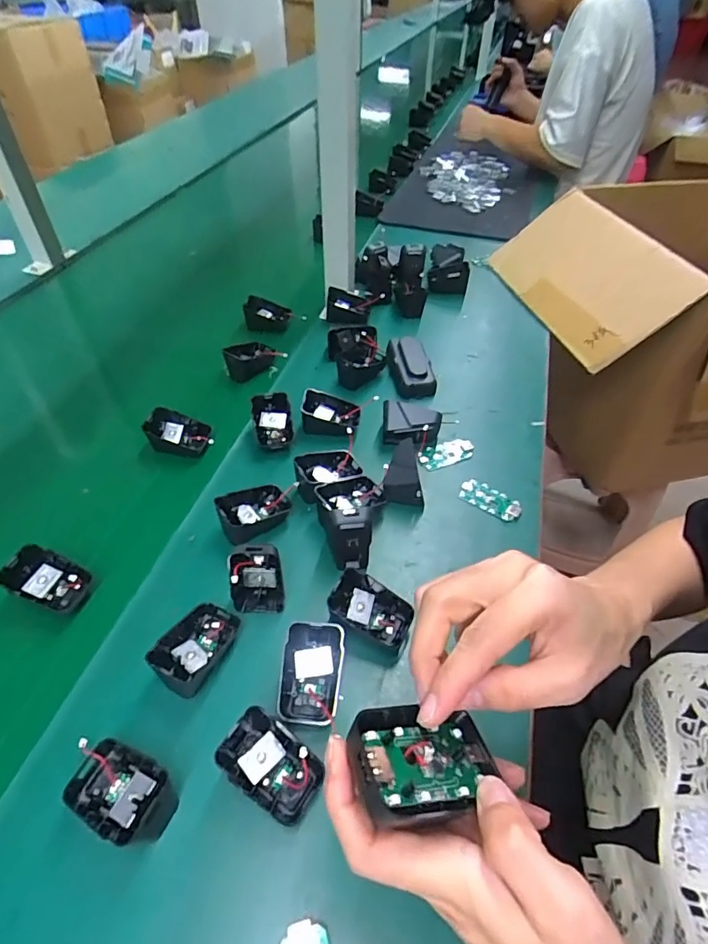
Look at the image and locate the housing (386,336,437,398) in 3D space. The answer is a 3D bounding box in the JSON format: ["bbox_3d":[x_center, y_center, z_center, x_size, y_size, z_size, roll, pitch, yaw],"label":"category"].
[{"bbox_3d":[0.075,-0.143,0.653,0.054,0.027,0.104,-5,49,-5],"label":"housing"}]

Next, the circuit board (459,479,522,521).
[{"bbox_3d":[0.144,0.028,0.517,0.064,0.004,0.030,30,54,23],"label":"circuit board"}]

